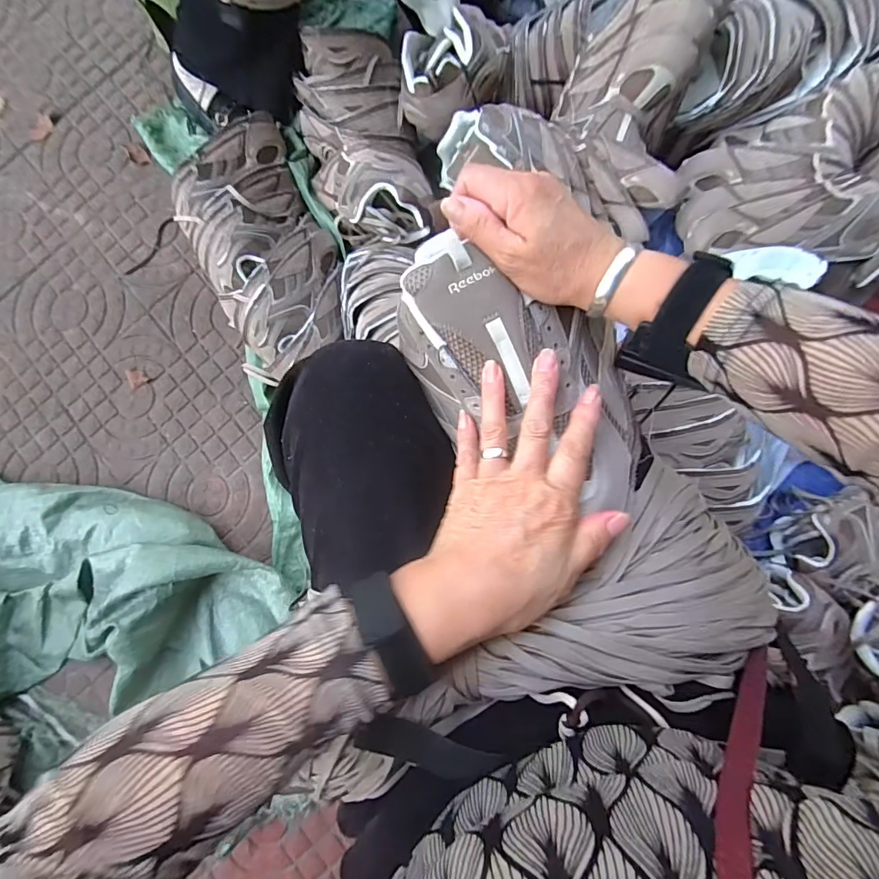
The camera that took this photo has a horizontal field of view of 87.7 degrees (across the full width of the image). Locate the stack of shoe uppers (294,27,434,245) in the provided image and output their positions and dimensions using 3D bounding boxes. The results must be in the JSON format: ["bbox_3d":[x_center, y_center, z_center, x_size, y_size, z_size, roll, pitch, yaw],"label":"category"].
[{"bbox_3d":[-0.131,-0.483,0.743,0.188,0.123,0.340,-18,83,2],"label":"stack of shoe uppers"}]

